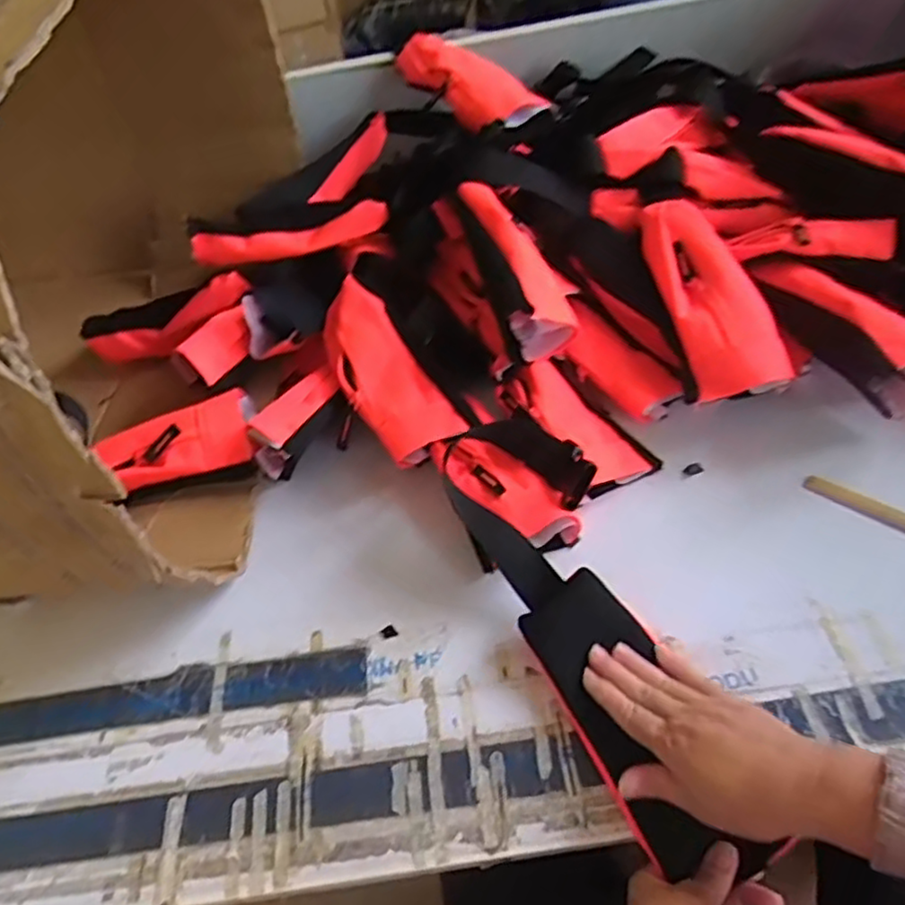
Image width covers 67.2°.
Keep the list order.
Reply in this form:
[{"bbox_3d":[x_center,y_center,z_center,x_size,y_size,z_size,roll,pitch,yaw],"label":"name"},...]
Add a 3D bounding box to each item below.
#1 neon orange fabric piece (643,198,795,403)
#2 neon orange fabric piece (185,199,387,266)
[{"bbox_3d":[0.250,-0.159,0.663,0.087,0.032,0.216,-12,66,-5],"label":"neon orange fabric piece"},{"bbox_3d":[-0.179,-0.241,0.747,0.216,0.047,0.024,-9,50,2],"label":"neon orange fabric piece"}]

